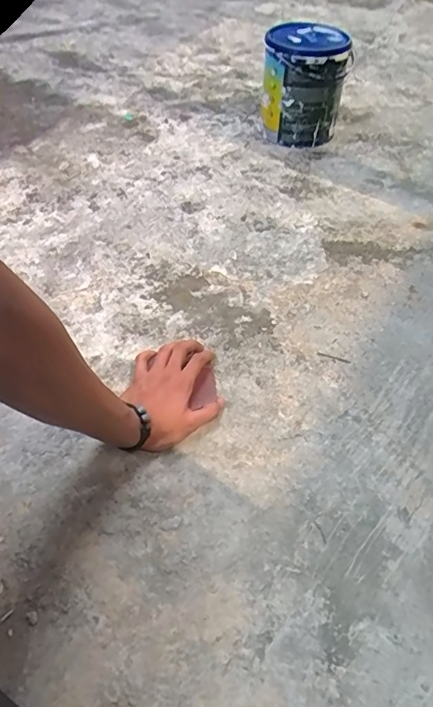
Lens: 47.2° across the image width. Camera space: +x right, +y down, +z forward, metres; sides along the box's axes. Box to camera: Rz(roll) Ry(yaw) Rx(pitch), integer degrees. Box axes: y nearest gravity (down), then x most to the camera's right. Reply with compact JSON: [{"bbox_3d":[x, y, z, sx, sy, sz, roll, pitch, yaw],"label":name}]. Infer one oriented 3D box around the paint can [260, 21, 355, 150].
[{"bbox_3d":[0.187,-0.579,1.068,0.173,0.194,0.170,1,49,-1],"label":"paint can"}]

